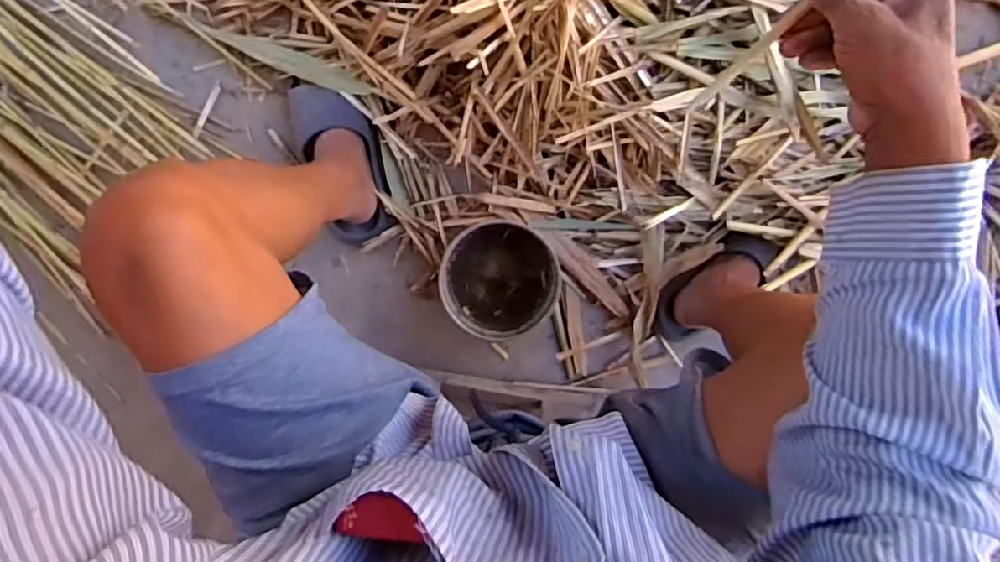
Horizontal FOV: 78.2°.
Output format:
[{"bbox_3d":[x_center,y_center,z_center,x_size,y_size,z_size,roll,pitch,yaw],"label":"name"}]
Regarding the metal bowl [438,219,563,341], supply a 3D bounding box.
[{"bbox_3d":[0.002,-0.004,0.866,0.160,0.067,0.157,0,99,-1],"label":"metal bowl"}]

